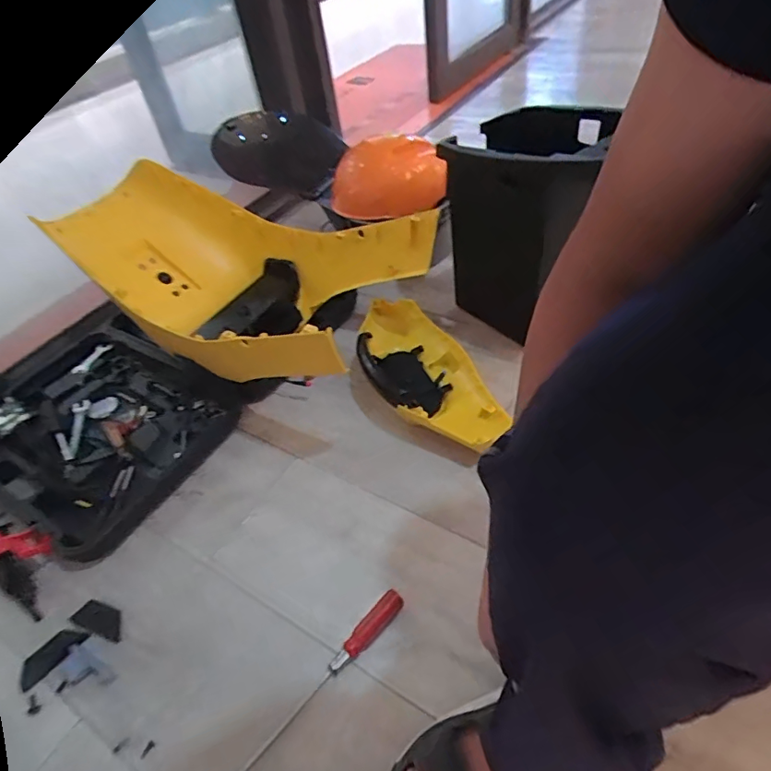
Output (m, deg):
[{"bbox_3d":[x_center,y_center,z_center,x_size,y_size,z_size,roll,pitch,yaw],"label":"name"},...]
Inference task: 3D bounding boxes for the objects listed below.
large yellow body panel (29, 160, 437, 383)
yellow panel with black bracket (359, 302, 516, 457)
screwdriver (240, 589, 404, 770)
[{"bbox_3d":[-0.240,-0.176,0.881,0.553,0.250,0.356,17,51,24],"label":"large yellow body panel"},{"bbox_3d":[0.053,-0.020,0.853,0.171,0.081,0.376,-20,46,-13],"label":"yellow panel with black bracket"},{"bbox_3d":[-0.071,0.326,0.571,0.023,0.024,0.248,33,59,31],"label":"screwdriver"}]

